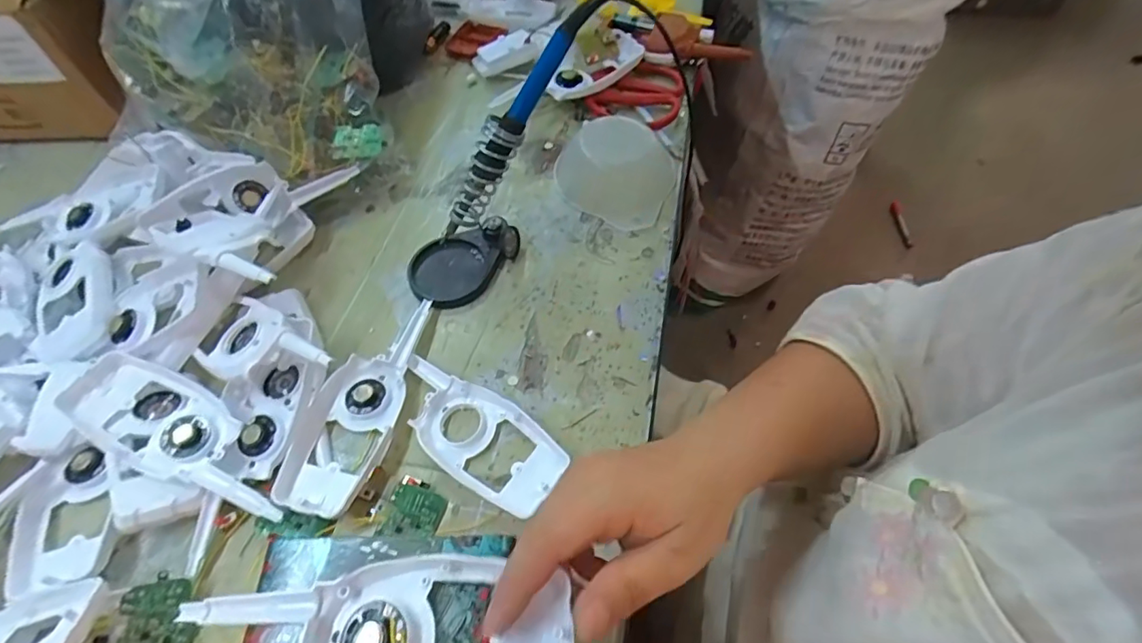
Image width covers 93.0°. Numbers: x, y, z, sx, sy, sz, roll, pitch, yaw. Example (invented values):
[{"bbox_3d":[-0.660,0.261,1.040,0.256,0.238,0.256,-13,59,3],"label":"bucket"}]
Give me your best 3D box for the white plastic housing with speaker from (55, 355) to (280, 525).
[{"bbox_3d":[-0.256,0.073,0.361,0.167,0.036,0.062,16,60,12],"label":"white plastic housing with speaker"}]

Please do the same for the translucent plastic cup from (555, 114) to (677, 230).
[{"bbox_3d":[0.044,-0.140,0.485,0.103,0.042,0.098,-1,58,2],"label":"translucent plastic cup"}]

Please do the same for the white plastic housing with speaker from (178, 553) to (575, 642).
[{"bbox_3d":[-0.078,0.128,0.225,0.159,0.016,0.061,3,58,7],"label":"white plastic housing with speaker"}]

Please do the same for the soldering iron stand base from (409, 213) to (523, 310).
[{"bbox_3d":[-0.091,-0.052,0.445,0.066,0.023,0.087,30,64,19],"label":"soldering iron stand base"}]

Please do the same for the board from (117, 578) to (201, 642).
[{"bbox_3d":[-0.236,0.171,0.310,0.036,0.004,0.041,1,69,-24],"label":"board"}]

